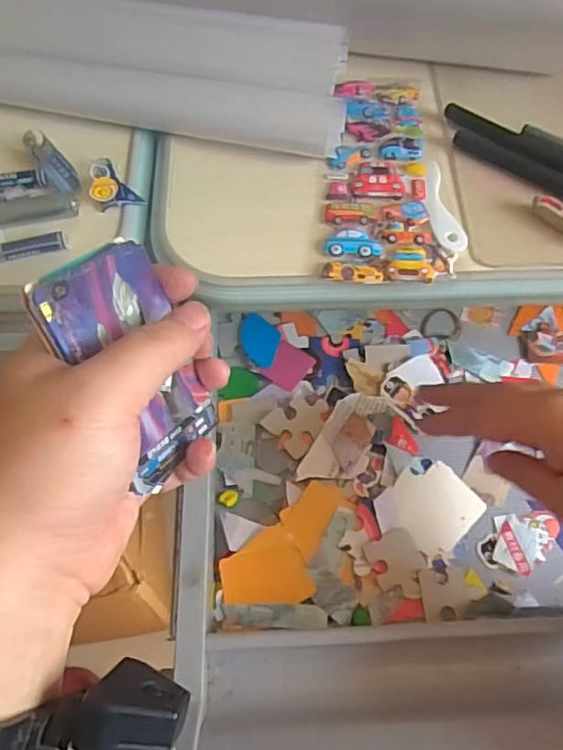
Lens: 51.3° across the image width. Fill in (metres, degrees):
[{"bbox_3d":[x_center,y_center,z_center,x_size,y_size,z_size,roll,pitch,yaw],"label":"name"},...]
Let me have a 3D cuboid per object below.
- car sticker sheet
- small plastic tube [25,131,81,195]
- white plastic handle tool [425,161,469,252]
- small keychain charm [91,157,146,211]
[{"bbox_3d":[0.053,-0.114,0.330,0.056,0.004,0.149,3,63,2],"label":"car sticker sheet"},{"bbox_3d":[-0.128,-0.119,0.329,0.015,0.011,0.044,-30,67,-14],"label":"small plastic tube"},{"bbox_3d":[0.086,-0.092,0.319,0.017,0.004,0.061,-9,64,-5],"label":"white plastic handle tool"},{"bbox_3d":[-0.095,-0.105,0.324,0.022,0.011,0.029,-29,67,-14],"label":"small keychain charm"}]

